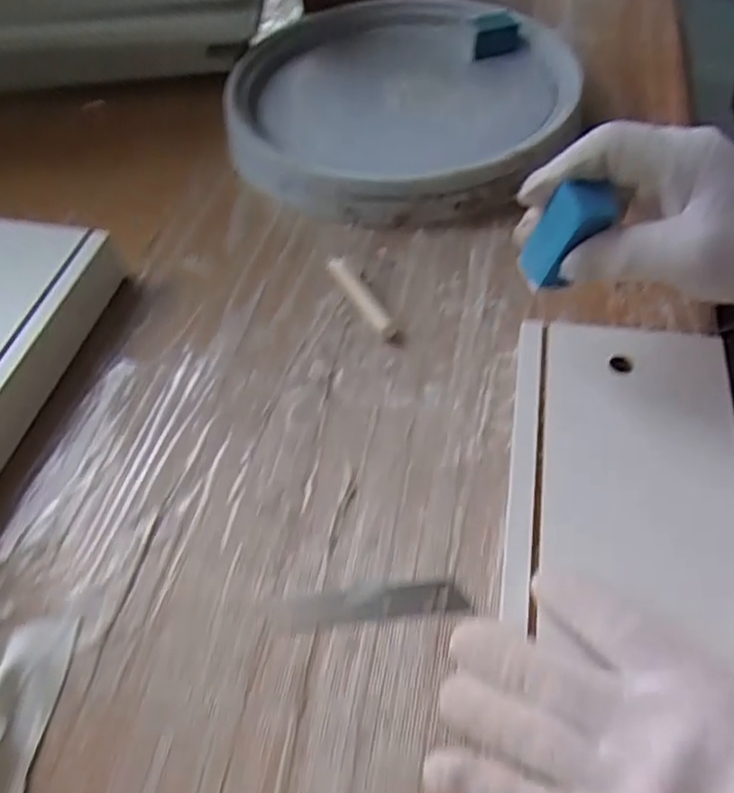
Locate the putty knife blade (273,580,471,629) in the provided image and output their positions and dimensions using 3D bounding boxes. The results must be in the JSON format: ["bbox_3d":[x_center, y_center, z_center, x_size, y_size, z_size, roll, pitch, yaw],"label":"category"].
[{"bbox_3d":[0.001,0.103,0.352,0.093,0.004,0.018,-5,56,-2],"label":"putty knife blade"}]

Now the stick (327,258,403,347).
[{"bbox_3d":[-0.002,-0.066,0.474,0.011,0.009,0.091,-26,54,-15],"label":"stick"}]

